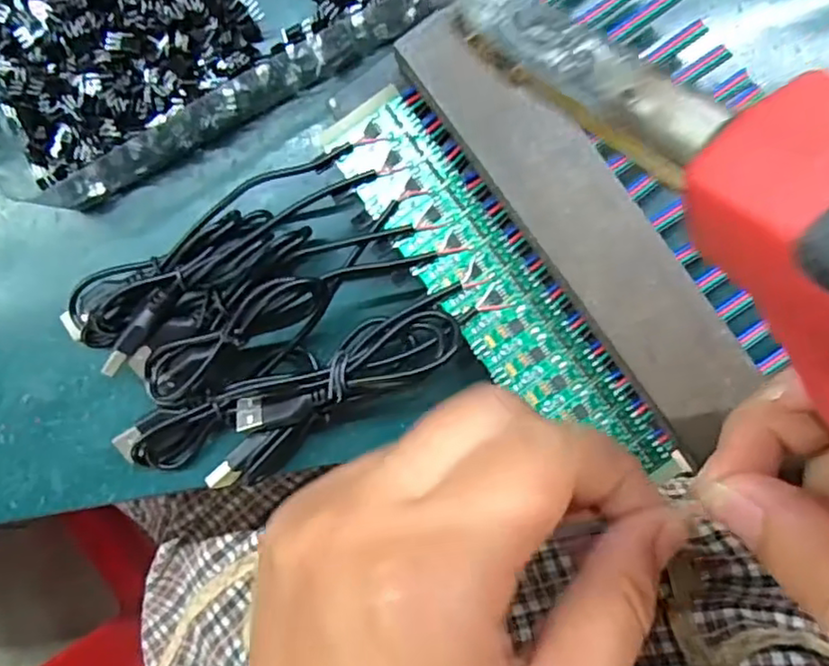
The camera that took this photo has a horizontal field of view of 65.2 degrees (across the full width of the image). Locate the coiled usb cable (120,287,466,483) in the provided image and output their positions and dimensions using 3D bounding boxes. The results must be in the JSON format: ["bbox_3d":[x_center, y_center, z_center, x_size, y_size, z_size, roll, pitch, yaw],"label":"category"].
[{"bbox_3d":[-0.044,0.027,0.233,0.133,0.027,0.034,-23,89,6],"label":"coiled usb cable"}]

